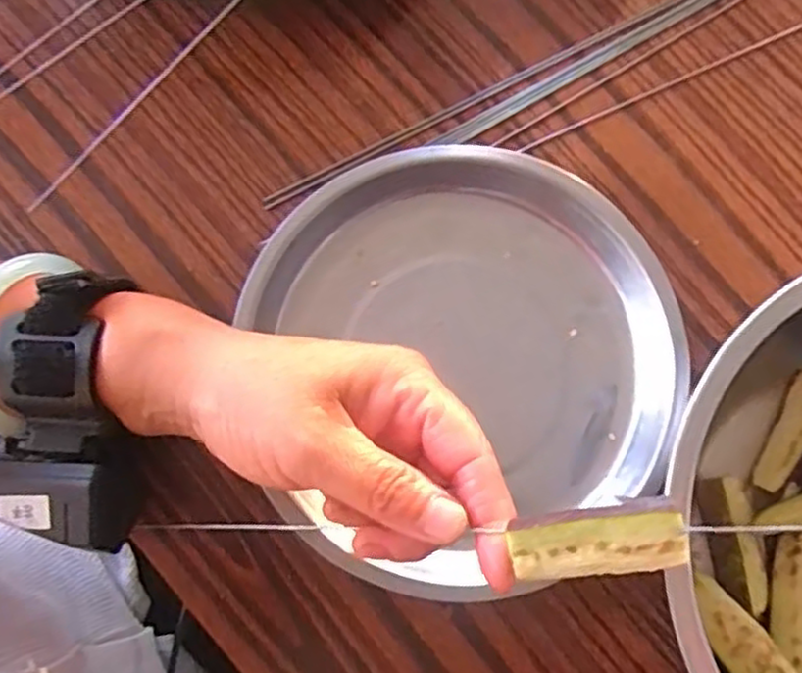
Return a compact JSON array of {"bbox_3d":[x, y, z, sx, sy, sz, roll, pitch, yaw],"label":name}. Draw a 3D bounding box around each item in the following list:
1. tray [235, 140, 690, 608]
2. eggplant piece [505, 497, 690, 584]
[{"bbox_3d":[0.032,0.012,0.318,0.178,0.021,0.187,0,80,-1],"label":"tray"},{"bbox_3d":[0.057,0.057,0.216,0.048,0.014,0.026,-9,116,15],"label":"eggplant piece"}]

